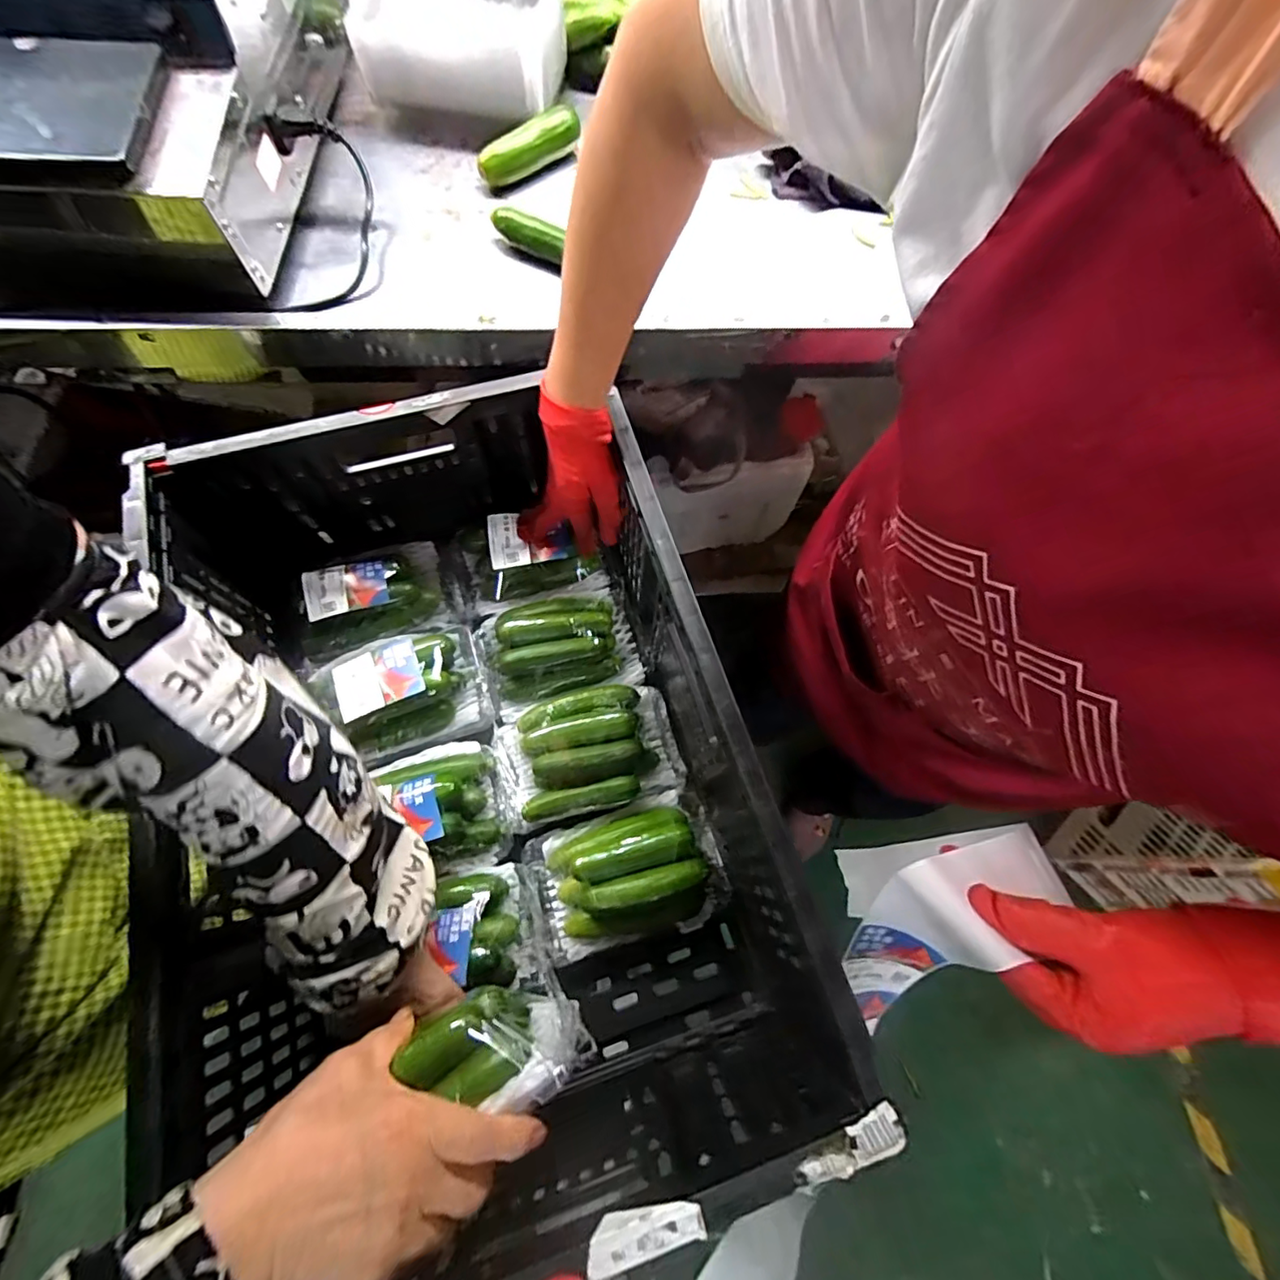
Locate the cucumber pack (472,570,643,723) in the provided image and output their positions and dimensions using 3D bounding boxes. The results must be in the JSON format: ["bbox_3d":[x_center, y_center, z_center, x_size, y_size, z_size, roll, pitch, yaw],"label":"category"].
[{"bbox_3d":[-0.088,0.003,0.564,0.158,0.039,0.126,-18,71,-9],"label":"cucumber pack"}]

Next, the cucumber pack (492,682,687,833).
[{"bbox_3d":[-0.050,0.103,0.531,0.172,0.047,0.115,-16,71,-8],"label":"cucumber pack"}]

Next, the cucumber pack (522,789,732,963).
[{"bbox_3d":[-0.013,0.214,0.496,0.173,0.058,0.119,-17,71,-9],"label":"cucumber pack"}]

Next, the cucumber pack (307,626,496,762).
[{"bbox_3d":[-0.237,0.046,0.538,0.165,0.045,0.117,-16,71,-9],"label":"cucumber pack"}]

